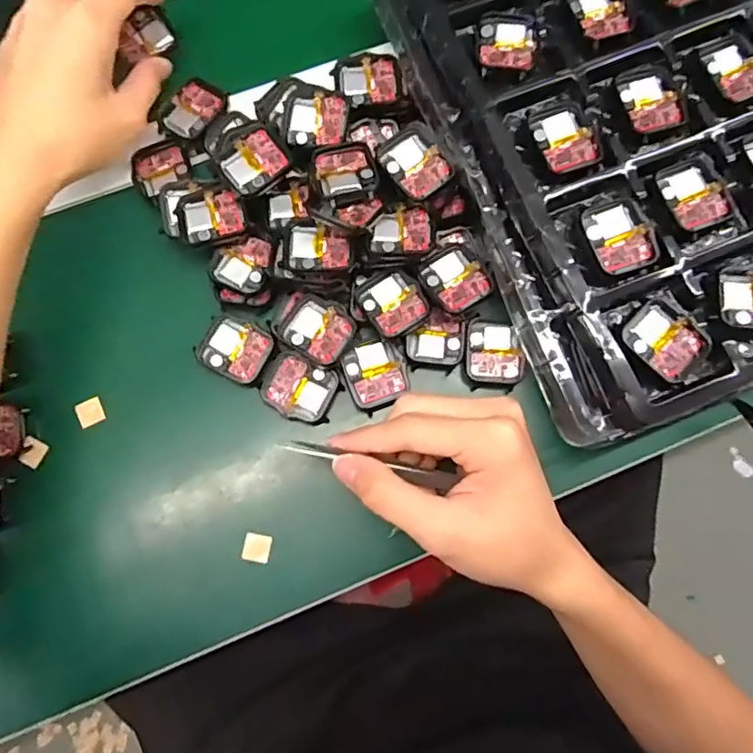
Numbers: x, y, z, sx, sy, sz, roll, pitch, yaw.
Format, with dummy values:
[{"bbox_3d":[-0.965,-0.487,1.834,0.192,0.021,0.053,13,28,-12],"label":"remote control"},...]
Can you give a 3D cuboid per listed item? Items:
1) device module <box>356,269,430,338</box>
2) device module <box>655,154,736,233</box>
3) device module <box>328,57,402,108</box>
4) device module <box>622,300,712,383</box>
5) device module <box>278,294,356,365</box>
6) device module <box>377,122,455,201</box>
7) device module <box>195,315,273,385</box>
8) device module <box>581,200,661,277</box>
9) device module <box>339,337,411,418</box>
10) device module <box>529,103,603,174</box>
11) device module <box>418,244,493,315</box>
[{"bbox_3d":[0.010,-0.047,0.352,0.036,0.007,0.040,-34,81,-8],"label":"device module"},{"bbox_3d":[0.184,-0.107,0.327,0.036,0.009,0.044,-20,79,-5],"label":"device module"},{"bbox_3d":[-0.005,-0.193,0.367,0.042,0.010,0.034,-12,78,-4],"label":"device module"},{"bbox_3d":[0.158,-0.019,0.307,0.034,0.007,0.041,-44,82,-9],"label":"device module"},{"bbox_3d":[-0.036,-0.030,0.348,0.042,0.007,0.037,34,79,6],"label":"device module"},{"bbox_3d":[0.024,-0.130,0.340,0.036,0.010,0.042,-29,80,-7],"label":"device module"},{"bbox_3d":[-0.089,-0.018,0.352,0.041,0.006,0.037,24,78,4],"label":"device module"},{"bbox_3d":[0.137,-0.079,0.317,0.034,0.007,0.043,-19,79,-5],"label":"device module"},{"bbox_3d":[0.000,-0.002,0.351,0.037,0.009,0.042,-21,79,-5],"label":"device module"},{"bbox_3d":[0.110,-0.140,0.326,0.034,0.007,0.043,-25,79,-6],"label":"device module"},{"bbox_3d":[0.049,-0.061,0.348,0.036,0.008,0.042,-30,80,-7],"label":"device module"}]

